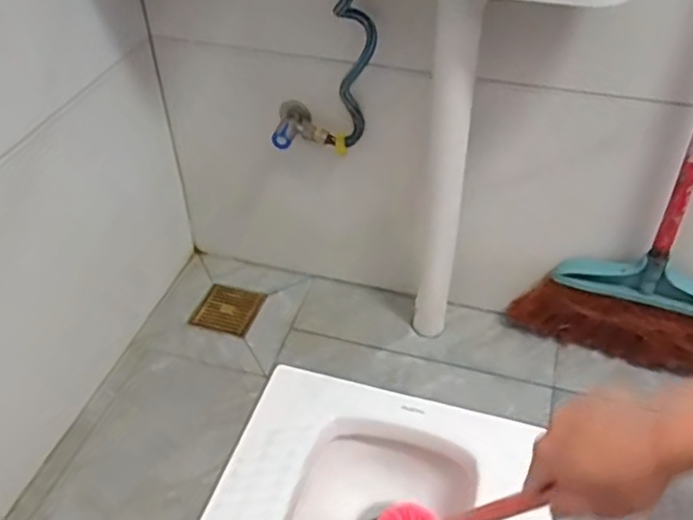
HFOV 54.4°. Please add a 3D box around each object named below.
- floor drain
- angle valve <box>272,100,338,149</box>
[{"bbox_3d":[-0.194,0.079,1.115,0.104,0.013,0.106,13,43,16],"label":"floor drain"},{"bbox_3d":[-0.061,-0.188,0.943,0.084,0.040,0.070,-3,43,-3],"label":"angle valve"}]

